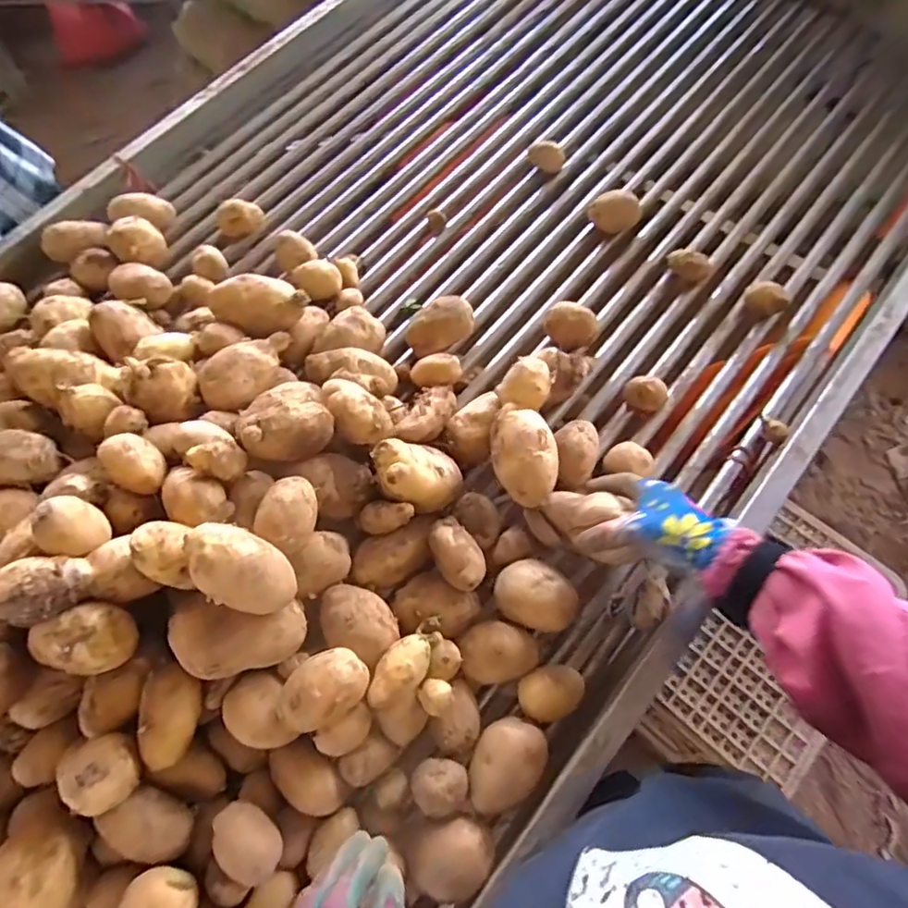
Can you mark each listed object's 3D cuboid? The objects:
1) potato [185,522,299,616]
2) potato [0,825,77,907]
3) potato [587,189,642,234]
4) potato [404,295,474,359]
[{"bbox_3d":[-0.179,0.099,0.488,0.051,0.098,0.058,-7,51,50],"label":"potato"},{"bbox_3d":[-0.347,0.357,0.478,0.056,0.070,0.084,2,64,3],"label":"potato"},{"bbox_3d":[0.228,-0.342,0.824,0.069,0.038,0.056,21,66,11],"label":"potato"},{"bbox_3d":[-0.016,-0.163,0.739,0.088,0.052,0.054,-33,67,-14],"label":"potato"}]

